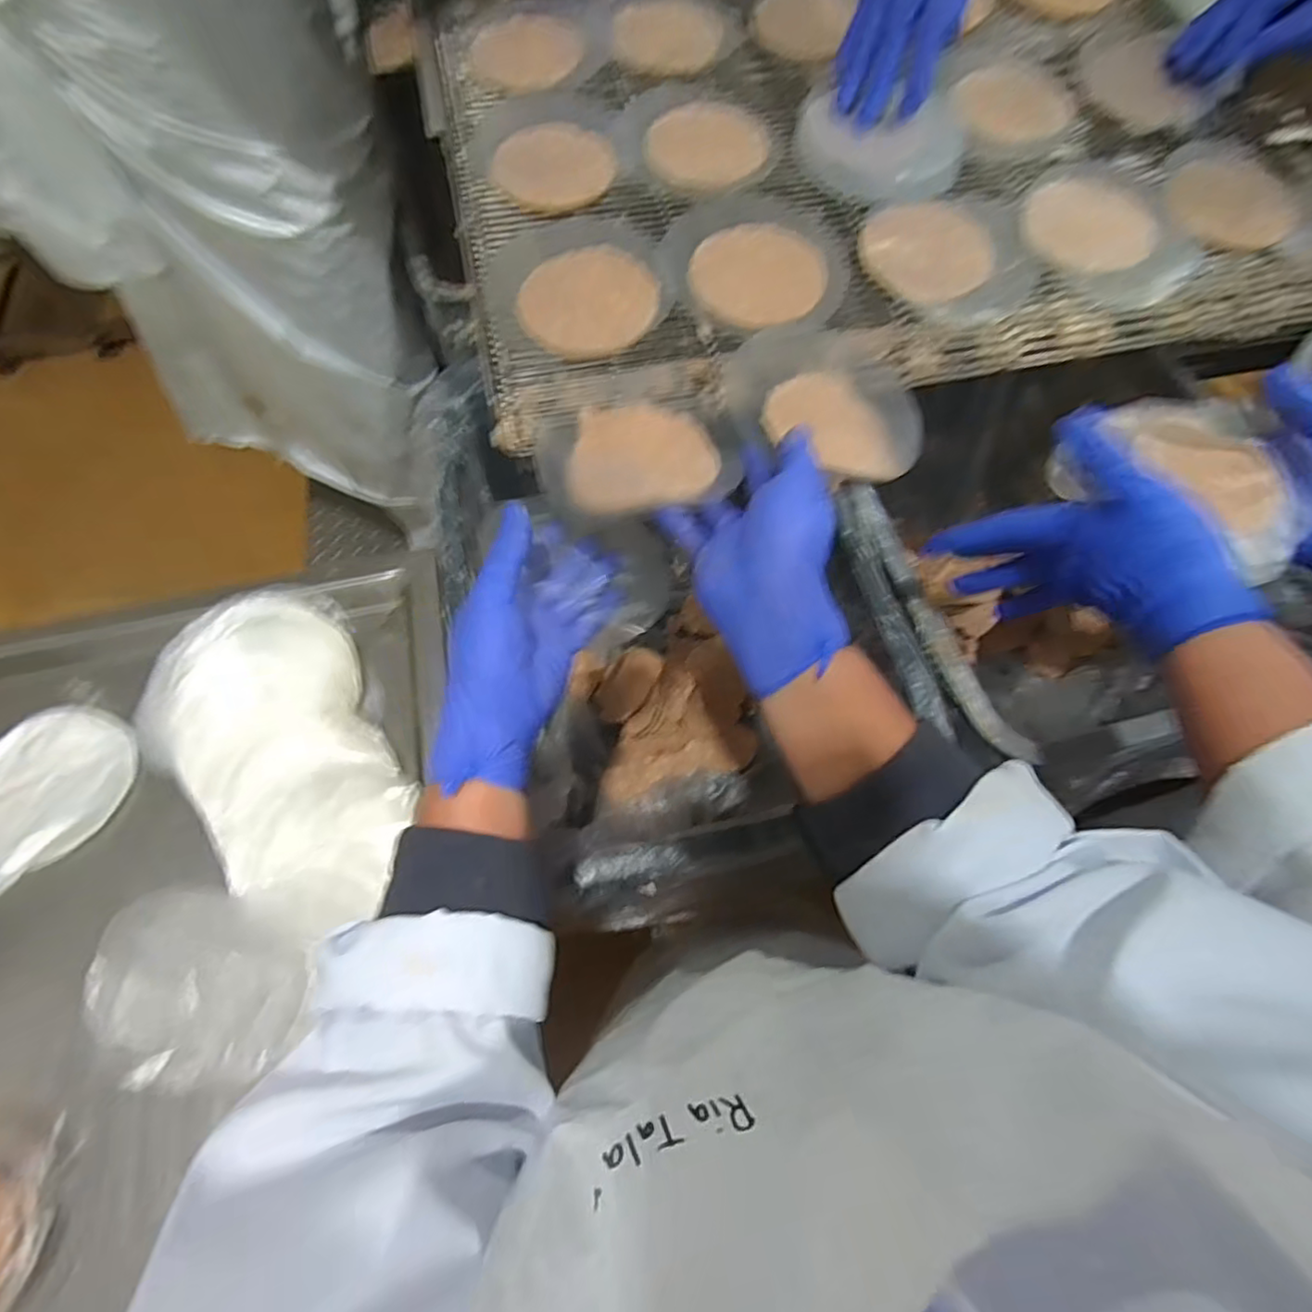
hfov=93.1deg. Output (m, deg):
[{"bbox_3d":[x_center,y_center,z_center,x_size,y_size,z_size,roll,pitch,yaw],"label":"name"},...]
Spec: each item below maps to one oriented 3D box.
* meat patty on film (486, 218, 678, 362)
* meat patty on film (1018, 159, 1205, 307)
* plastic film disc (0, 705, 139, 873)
[{"bbox_3d":[-0.051,-0.243,0.405,0.112,0.012,0.119,0,66,1],"label":"meat patty on film"},{"bbox_3d":[0.309,-0.291,0.427,0.106,0.014,0.117,-30,69,-12],"label":"meat patty on film"},{"bbox_3d":[-0.468,0.100,0.479,0.110,0.021,0.118,0,66,1],"label":"plastic film disc"}]

